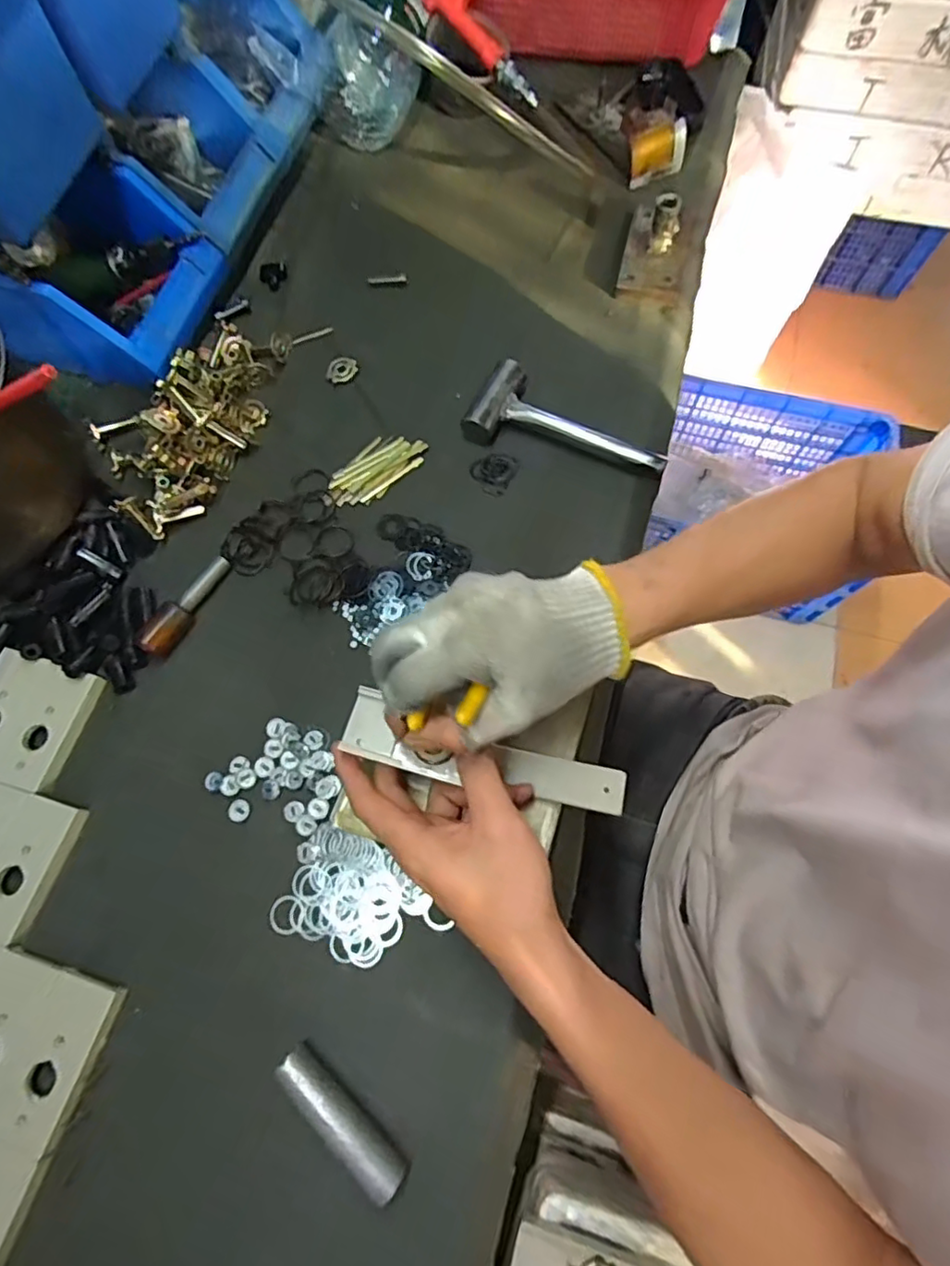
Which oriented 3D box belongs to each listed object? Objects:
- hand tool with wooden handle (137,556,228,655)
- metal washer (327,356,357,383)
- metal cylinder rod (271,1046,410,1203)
[{"bbox_3d":[-0.233,-0.025,0.489,0.022,0.024,0.094,22,71,10],"label":"hand tool with wooden handle"},{"bbox_3d":[-0.128,-0.254,0.585,0.026,0.005,0.030,25,72,11],"label":"metal washer"},{"bbox_3d":[-0.080,0.288,0.359,0.092,0.022,0.021,39,75,15],"label":"metal cylinder rod"}]

